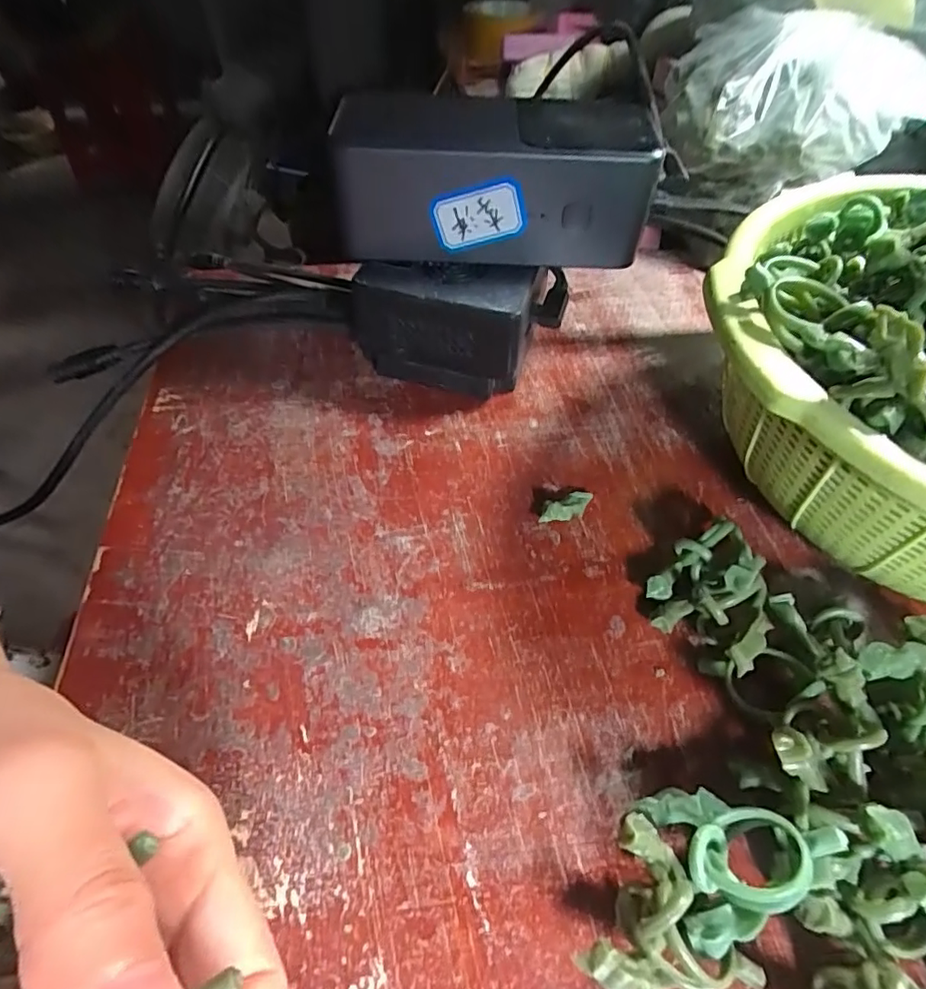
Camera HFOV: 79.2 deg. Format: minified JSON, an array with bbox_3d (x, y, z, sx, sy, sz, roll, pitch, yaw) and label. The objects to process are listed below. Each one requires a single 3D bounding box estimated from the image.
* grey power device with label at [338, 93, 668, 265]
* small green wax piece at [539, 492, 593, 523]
[{"bbox_3d":[0.023,-0.135,0.237,0.106,0.052,0.049,1,53,0],"label":"grey power device with label"},{"bbox_3d":[0.042,0.005,0.226,0.026,0.009,0.009,-27,58,-20],"label":"small green wax piece"}]

